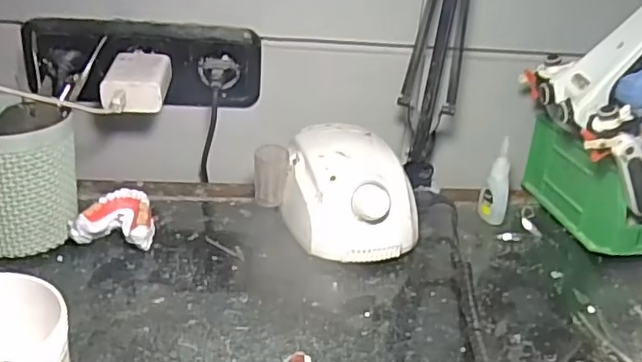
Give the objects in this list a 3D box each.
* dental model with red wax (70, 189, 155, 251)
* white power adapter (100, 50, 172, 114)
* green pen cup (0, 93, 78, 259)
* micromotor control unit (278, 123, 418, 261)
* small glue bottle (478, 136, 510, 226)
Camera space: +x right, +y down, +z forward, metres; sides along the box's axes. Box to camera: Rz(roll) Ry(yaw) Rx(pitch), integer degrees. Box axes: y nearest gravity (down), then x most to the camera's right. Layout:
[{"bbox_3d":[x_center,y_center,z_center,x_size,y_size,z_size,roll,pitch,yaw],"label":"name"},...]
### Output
[{"bbox_3d":[-0.171,0.035,0.531,0.061,0.034,0.054,6,26,1],"label":"dental model with red wax"},{"bbox_3d":[-0.167,-0.092,0.570,0.052,0.033,0.090,1,27,-8],"label":"white power adapter"},{"bbox_3d":[-0.246,-0.006,0.501,0.088,0.121,0.084,4,26,-2],"label":"green pen cup"},{"bbox_3d":[0.022,0.009,0.564,0.106,0.081,0.127,-1,27,-12],"label":"micromotor control unit"},{"bbox_3d":[0.171,0.002,0.602,0.025,0.083,0.020,10,27,11],"label":"small glue bottle"}]

